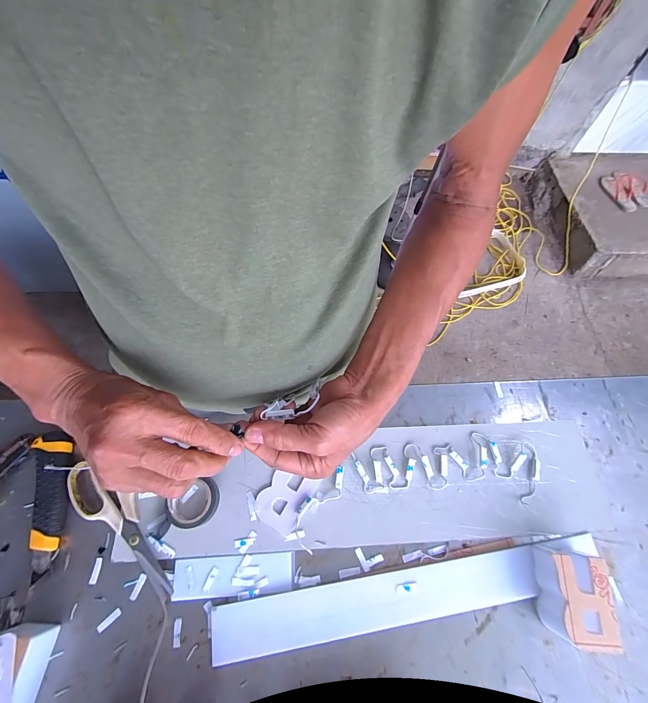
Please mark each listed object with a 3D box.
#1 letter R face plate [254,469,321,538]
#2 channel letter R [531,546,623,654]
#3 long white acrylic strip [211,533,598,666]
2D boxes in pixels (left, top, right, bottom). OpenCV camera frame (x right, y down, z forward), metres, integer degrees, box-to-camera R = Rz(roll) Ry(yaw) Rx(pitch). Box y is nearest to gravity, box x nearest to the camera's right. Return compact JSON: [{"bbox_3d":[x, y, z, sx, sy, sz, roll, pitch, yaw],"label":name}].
[{"bbox_3d":[-0.049,0.182,0.400,0.055,0.004,0.071,29,70,9],"label":"letter R face plate"},{"bbox_3d":[0.274,0.267,0.354,0.058,0.045,0.085,2,68,-1],"label":"channel letter R"},{"bbox_3d":[0.100,0.274,0.363,0.438,0.008,0.050,-7,68,-5],"label":"long white acrylic strip"}]

